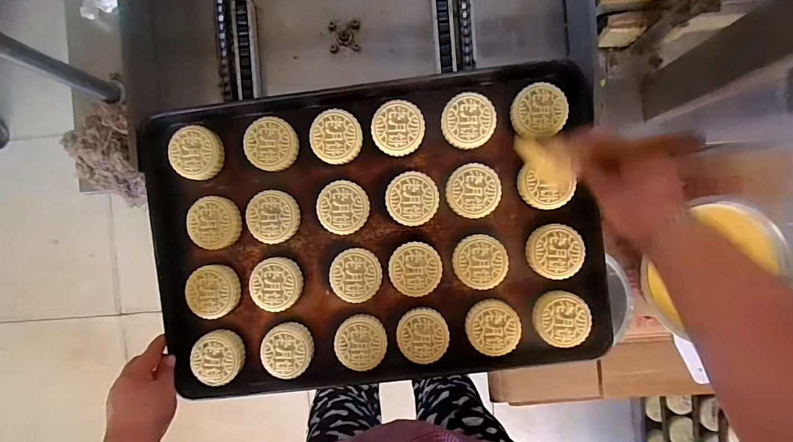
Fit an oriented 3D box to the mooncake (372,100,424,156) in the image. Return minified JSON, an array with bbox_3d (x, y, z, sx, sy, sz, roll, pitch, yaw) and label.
[{"bbox_3d":[0.003,-0.125,0.511,0.068,0.023,0.070,0,92,3],"label":"mooncake"}]

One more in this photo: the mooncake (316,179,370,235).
[{"bbox_3d":[-0.072,-0.018,0.516,0.067,0.026,0.069,-12,91,3],"label":"mooncake"}]

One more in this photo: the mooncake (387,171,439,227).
[{"bbox_3d":[0.022,-0.030,0.510,0.069,0.026,0.069,1,92,3],"label":"mooncake"}]

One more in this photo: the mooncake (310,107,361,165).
[{"bbox_3d":[-0.081,-0.114,0.513,0.066,0.025,0.072,-2,92,3],"label":"mooncake"}]

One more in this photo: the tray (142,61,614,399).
[{"bbox_3d":[-0.033,0.017,0.513,0.586,0.044,0.397,-7,92,3],"label":"tray"}]

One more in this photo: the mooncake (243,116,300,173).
[{"bbox_3d":[-0.170,-0.105,0.514,0.068,0.024,0.070,0,92,3],"label":"mooncake"}]

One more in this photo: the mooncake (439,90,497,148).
[{"bbox_3d":[0.097,-0.134,0.508,0.068,0.026,0.070,0,92,3],"label":"mooncake"}]

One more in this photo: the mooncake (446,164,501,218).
[{"bbox_3d":[0.103,-0.041,0.510,0.069,0.026,0.070,0,92,3],"label":"mooncake"}]

